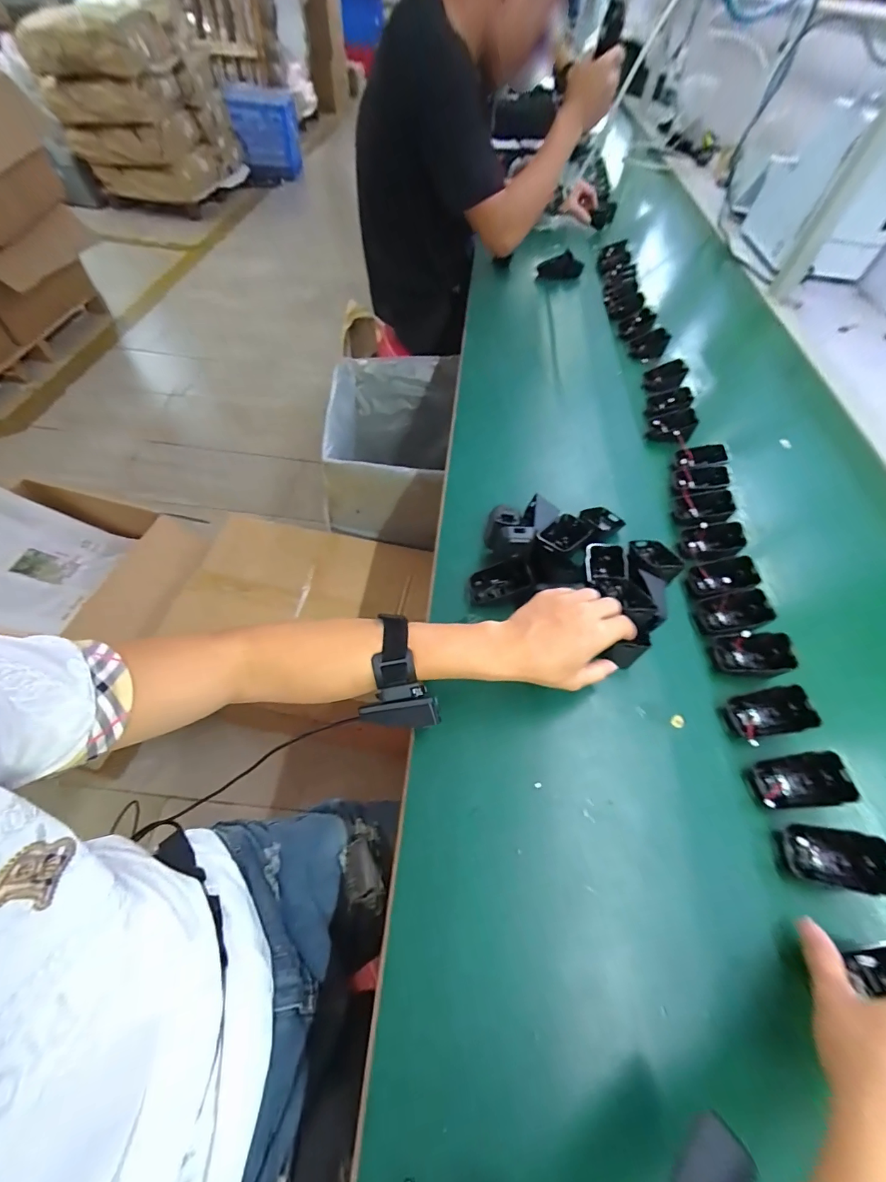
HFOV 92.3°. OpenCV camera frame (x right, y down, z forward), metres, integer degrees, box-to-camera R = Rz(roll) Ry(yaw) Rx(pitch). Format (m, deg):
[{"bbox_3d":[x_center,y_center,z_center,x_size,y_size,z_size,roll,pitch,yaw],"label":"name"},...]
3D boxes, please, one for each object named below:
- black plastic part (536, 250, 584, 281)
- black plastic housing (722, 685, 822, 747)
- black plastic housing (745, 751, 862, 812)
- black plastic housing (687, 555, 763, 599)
[{"bbox_3d":[0.257,-0.713,0.938,0.096,0.044,0.031,-1,57,11],"label":"black plastic part"},{"bbox_3d":[0.317,0.120,0.416,0.064,0.037,0.045,-8,56,-3],"label":"black plastic housing"},{"bbox_3d":[0.320,0.172,0.384,0.069,0.037,0.045,-5,56,-2],"label":"black plastic housing"},{"bbox_3d":[0.328,-0.014,0.503,0.069,0.017,0.048,-20,47,23],"label":"black plastic housing"}]

